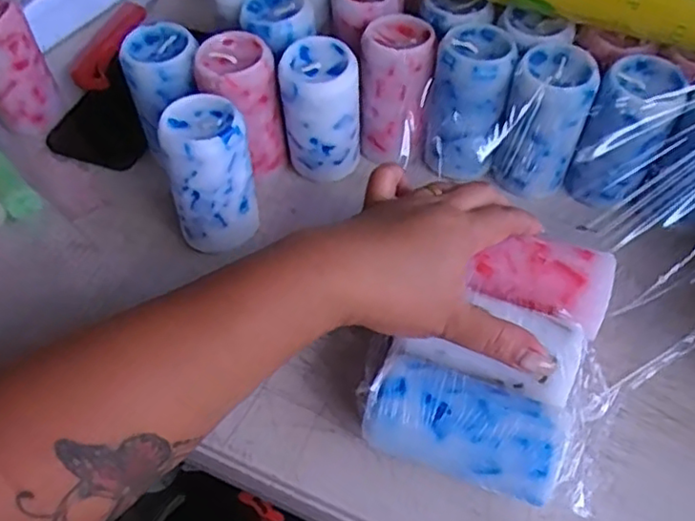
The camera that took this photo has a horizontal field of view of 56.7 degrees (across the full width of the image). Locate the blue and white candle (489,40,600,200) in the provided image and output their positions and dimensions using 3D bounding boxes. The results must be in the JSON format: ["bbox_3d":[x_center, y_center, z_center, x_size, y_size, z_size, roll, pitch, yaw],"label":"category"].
[{"bbox_3d":[0.130,-0.088,0.432,0.051,0.095,0.055,16,57,14],"label":"blue and white candle"}]

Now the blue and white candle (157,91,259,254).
[{"bbox_3d":[-0.086,-0.052,0.410,0.052,0.092,0.050,-11,55,-5],"label":"blue and white candle"}]

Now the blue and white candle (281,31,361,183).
[{"bbox_3d":[-0.017,-0.099,0.446,0.048,0.097,0.049,-7,55,-2],"label":"blue and white candle"}]

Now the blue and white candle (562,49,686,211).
[{"bbox_3d":[0.184,-0.083,0.425,0.047,0.092,0.049,30,61,22],"label":"blue and white candle"}]

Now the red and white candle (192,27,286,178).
[{"bbox_3d":[-0.071,-0.104,0.442,0.046,0.086,0.049,-1,55,2],"label":"red and white candle"}]

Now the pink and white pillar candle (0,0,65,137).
[{"bbox_3d":[-0.250,-0.142,0.479,0.049,0.096,0.047,-28,58,-16],"label":"pink and white pillar candle"}]

